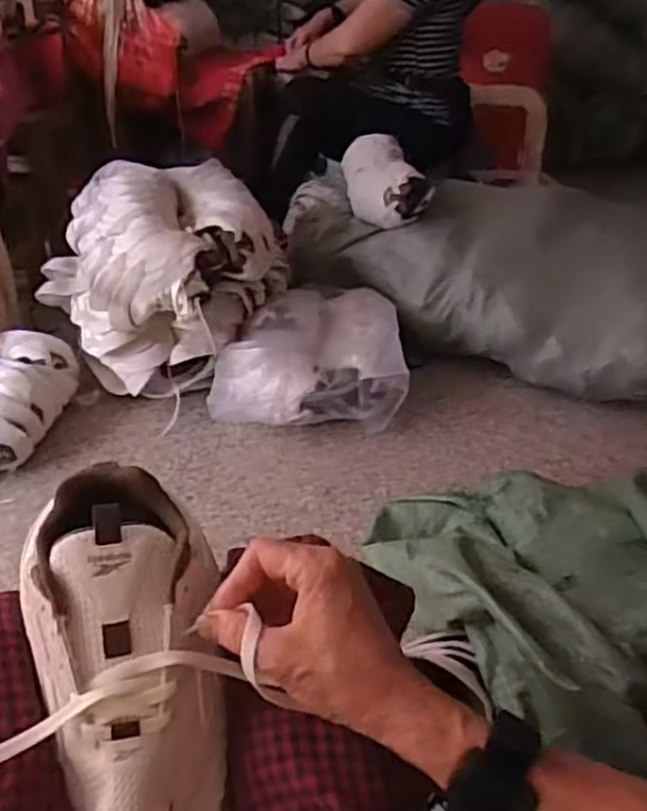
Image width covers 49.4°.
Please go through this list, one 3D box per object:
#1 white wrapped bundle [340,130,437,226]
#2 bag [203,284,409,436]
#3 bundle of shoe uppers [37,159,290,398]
[{"bbox_3d":[0.138,-0.502,1.580,0.139,0.131,0.312,-5,35,-10],"label":"white wrapped bundle"},{"bbox_3d":[-0.030,-0.084,1.387,0.353,0.176,0.304,0,35,-3],"label":"bag"},{"bbox_3d":[-0.301,-0.254,1.378,0.363,0.343,0.359,24,40,29],"label":"bundle of shoe uppers"}]

